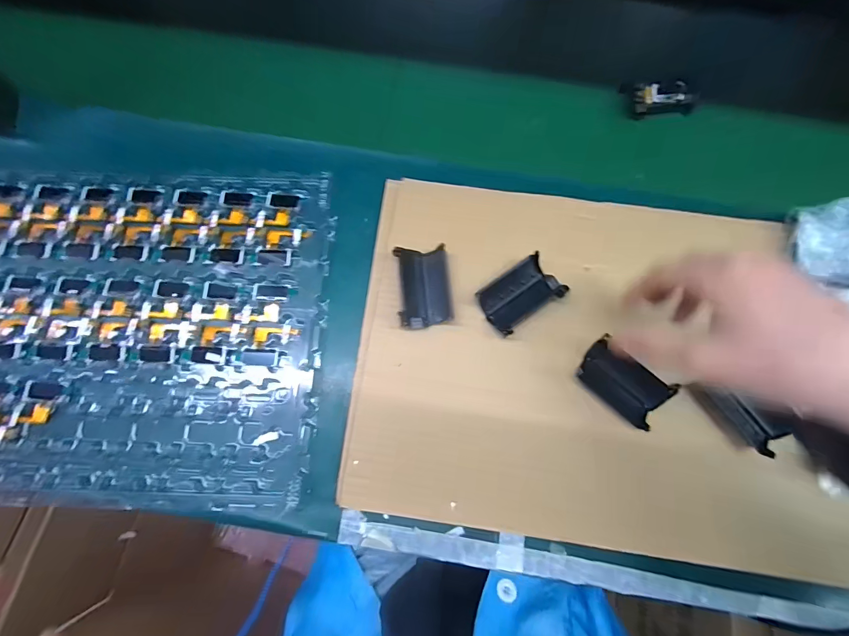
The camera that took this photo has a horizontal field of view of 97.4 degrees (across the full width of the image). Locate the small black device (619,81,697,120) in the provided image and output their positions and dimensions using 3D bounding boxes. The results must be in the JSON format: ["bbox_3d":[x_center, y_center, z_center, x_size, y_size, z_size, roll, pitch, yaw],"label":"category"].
[{"bbox_3d":[0.251,-0.236,0.399,0.076,0.018,0.034,-5,74,-3],"label":"small black device"}]

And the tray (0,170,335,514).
[{"bbox_3d":[-0.275,0.000,0.329,0.362,0.016,0.295,3,76,0],"label":"tray"}]

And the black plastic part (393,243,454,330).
[{"bbox_3d":[0.000,-0.028,0.331,0.046,0.015,0.072,-6,76,-3],"label":"black plastic part"}]

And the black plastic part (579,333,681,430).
[{"bbox_3d":[0.166,0.054,0.313,0.070,0.014,0.044,41,79,9],"label":"black plastic part"}]

